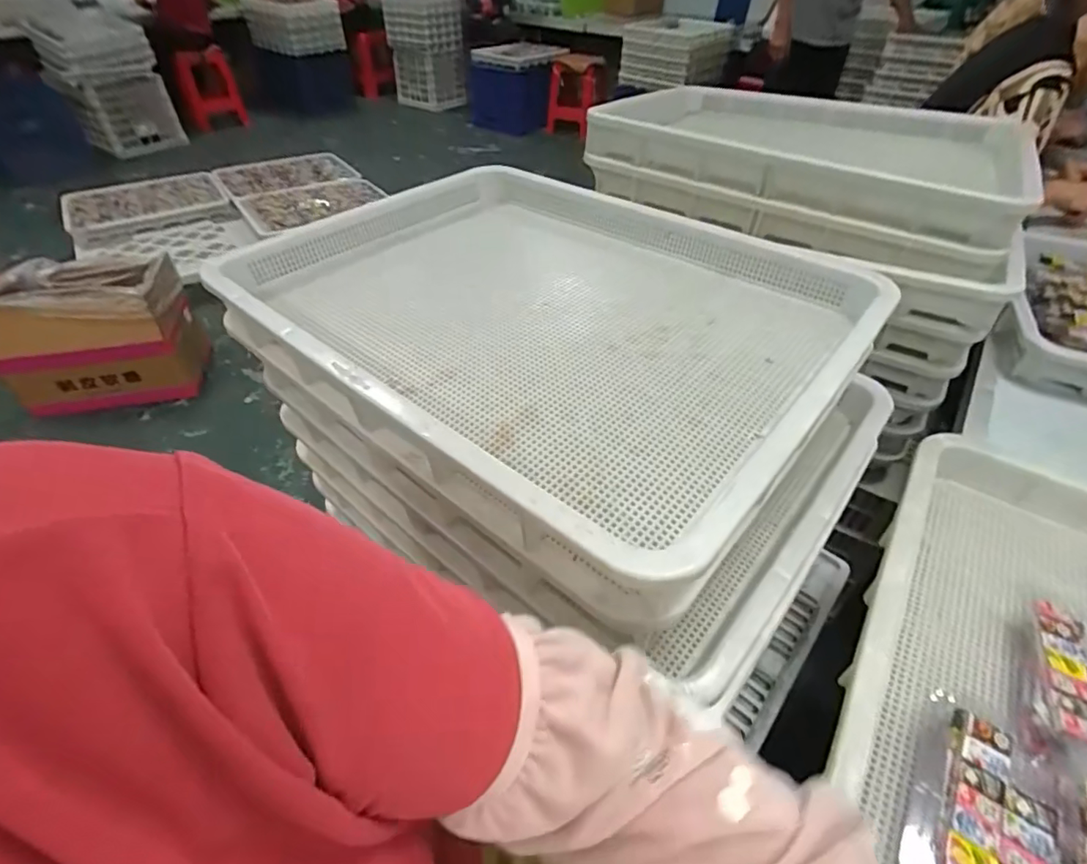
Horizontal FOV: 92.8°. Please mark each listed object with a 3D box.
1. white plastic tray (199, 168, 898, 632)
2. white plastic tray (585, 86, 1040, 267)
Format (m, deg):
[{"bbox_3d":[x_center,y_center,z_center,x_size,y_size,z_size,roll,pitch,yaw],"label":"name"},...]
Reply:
[{"bbox_3d":[-0.008,-0.151,0.581,0.621,0.074,0.483,31,52,27],"label":"white plastic tray"},{"bbox_3d":[0.442,-0.504,0.907,0.611,0.102,0.539,20,47,18],"label":"white plastic tray"}]

